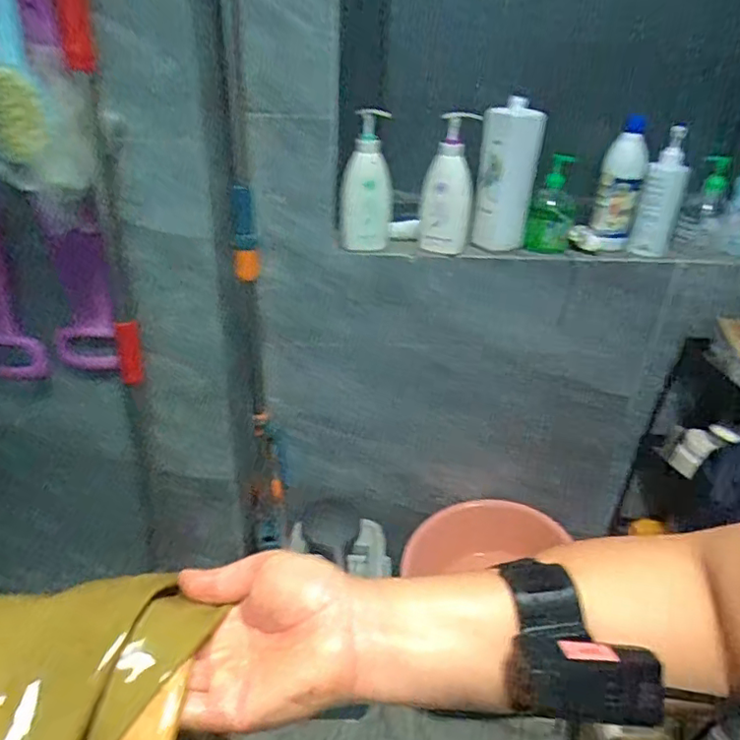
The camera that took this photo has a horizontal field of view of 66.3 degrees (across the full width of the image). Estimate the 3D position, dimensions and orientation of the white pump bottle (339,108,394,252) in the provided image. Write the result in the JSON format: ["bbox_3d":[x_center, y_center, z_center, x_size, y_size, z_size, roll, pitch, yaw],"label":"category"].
[{"bbox_3d":[-0.005,-0.331,0.998,0.091,0.229,0.048,3,31,1],"label":"white pump bottle"}]

